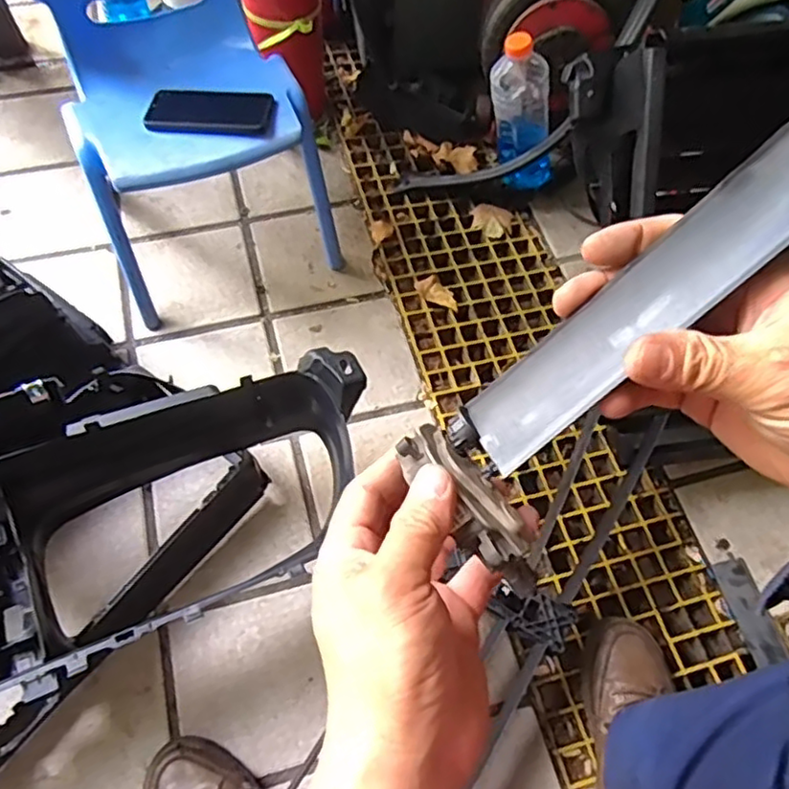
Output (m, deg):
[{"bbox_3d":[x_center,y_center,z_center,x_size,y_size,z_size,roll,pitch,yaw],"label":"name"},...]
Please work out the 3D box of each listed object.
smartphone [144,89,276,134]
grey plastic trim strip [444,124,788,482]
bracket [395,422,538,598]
[{"bbox_3d":[-0.247,-0.379,0.885,0.161,0.010,0.078,4,64,3],"label":"smartphone"},{"bbox_3d":[0.140,-0.066,0.291,0.284,0.008,0.050,-43,47,13],"label":"grey plastic trim strip"},{"bbox_3d":[0.041,0.054,0.318,0.033,0.022,0.093,-33,81,-19],"label":"bracket"}]

